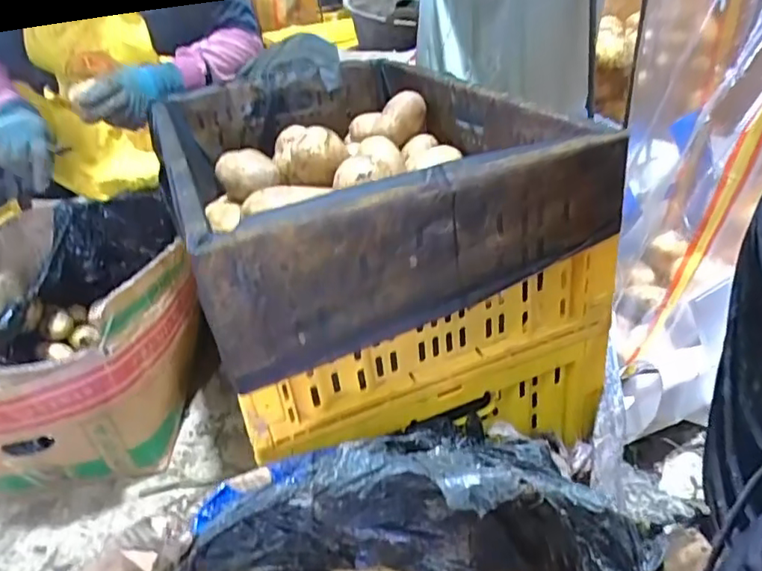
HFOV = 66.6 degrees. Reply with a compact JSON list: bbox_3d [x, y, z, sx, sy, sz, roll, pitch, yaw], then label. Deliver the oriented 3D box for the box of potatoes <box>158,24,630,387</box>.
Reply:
[{"bbox_3d":[-0.045,-0.167,0.753,0.389,0.140,0.630,-14,31,-12],"label":"box of potatoes"}]

